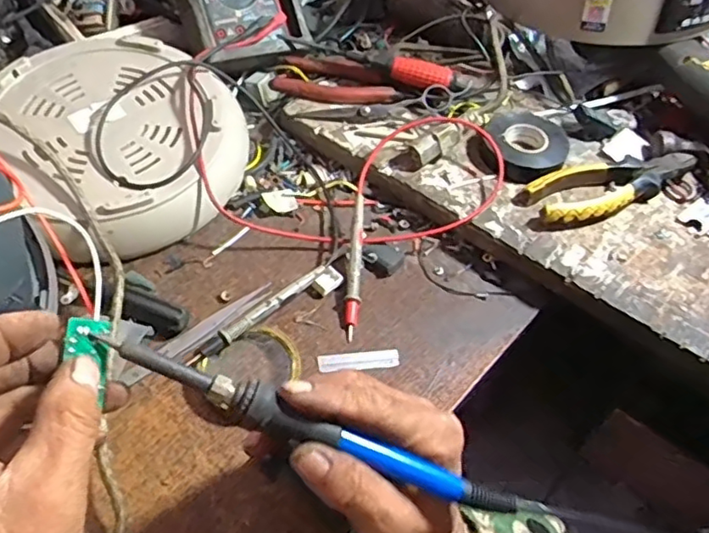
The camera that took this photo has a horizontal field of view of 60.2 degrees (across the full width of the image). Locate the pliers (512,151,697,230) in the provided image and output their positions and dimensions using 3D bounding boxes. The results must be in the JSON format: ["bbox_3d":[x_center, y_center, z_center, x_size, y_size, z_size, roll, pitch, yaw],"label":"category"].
[{"bbox_3d":[0.220,-0.071,0.521,0.171,0.021,0.052,-17,56,-15],"label":"pliers"}]

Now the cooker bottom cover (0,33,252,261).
[{"bbox_3d":[-0.194,-0.109,0.509,0.199,0.048,0.210,-31,60,-24],"label":"cooker bottom cover"}]

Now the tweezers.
[{"bbox_3d":[-0.109,0.047,0.437,0.122,0.006,0.015,-35,62,-26],"label":"tweezers"}]

